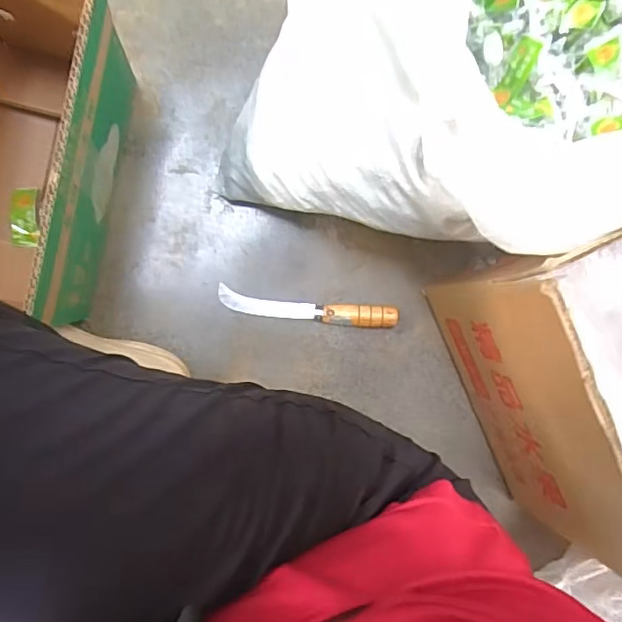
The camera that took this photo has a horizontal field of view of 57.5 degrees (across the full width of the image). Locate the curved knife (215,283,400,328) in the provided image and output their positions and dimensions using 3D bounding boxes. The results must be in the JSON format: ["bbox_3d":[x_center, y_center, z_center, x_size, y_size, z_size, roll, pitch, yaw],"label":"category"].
[{"bbox_3d":[-0.003,-0.002,0.636,0.199,0.028,0.027,7,92,-7],"label":"curved knife"}]

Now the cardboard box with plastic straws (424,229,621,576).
[{"bbox_3d":[0.280,0.068,0.546,0.185,0.280,0.306,-24,96,-5],"label":"cardboard box with plastic straws"}]

